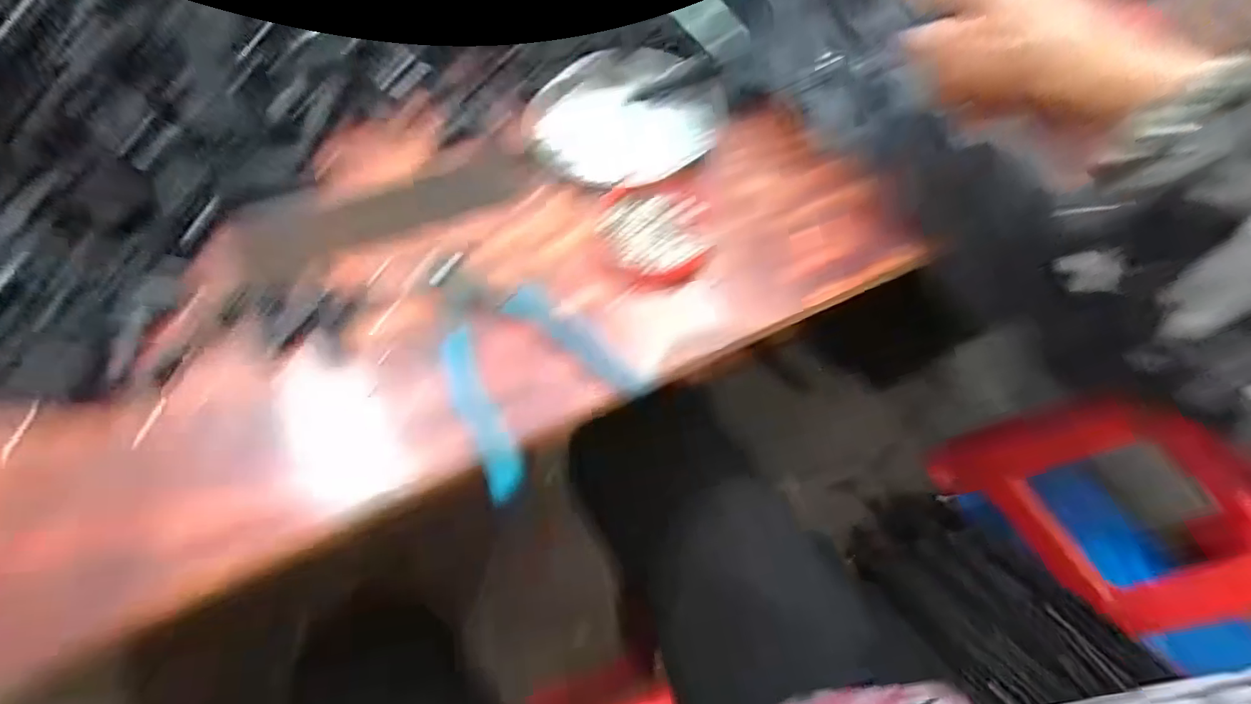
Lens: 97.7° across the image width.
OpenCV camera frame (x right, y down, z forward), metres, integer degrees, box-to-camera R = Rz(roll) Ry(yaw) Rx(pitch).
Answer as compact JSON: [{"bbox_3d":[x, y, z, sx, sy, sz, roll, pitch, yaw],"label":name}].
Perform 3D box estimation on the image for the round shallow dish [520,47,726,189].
[{"bbox_3d":[0.000,-0.187,0.432,0.155,0.024,0.123,-32,66,-20],"label":"round shallow dish"}]

